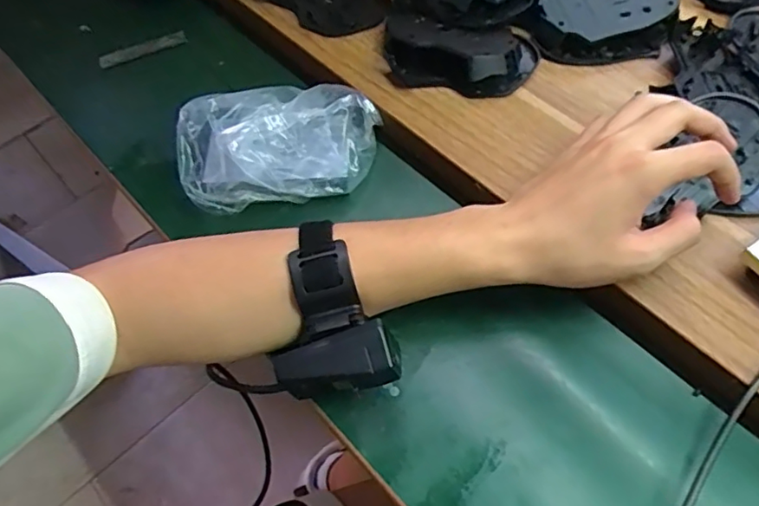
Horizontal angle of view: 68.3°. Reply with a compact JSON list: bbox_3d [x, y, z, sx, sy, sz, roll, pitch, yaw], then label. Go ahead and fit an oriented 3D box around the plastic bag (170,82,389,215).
[{"bbox_3d":[-0.074,-0.081,0.402,0.146,0.060,0.075,-8,61,-2],"label":"plastic bag"}]

